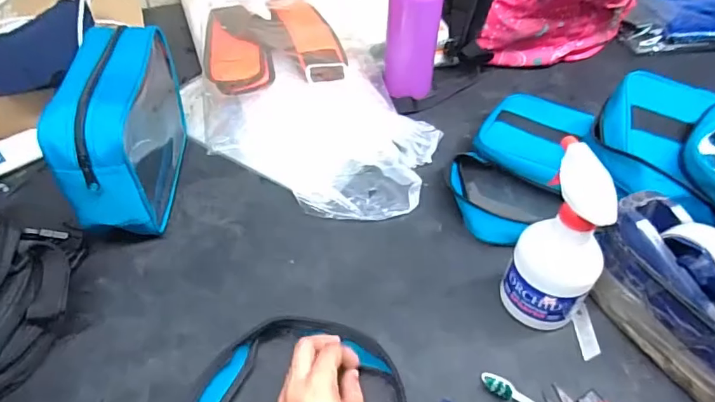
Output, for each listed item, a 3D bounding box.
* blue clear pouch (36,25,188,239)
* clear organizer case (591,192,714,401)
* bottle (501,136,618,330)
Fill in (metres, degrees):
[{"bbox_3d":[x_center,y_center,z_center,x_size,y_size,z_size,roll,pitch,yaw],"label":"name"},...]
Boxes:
[{"bbox_3d":[-0.279,-0.108,0.604,0.078,0.168,0.312,-4,47,-5],"label":"blue clear pouch"},{"bbox_3d":[0.316,0.100,0.459,0.071,0.110,0.200,-20,50,-19],"label":"clear organizer case"},{"bbox_3d":[0.194,0.046,0.462,0.080,0.188,0.073,30,53,24],"label":"bottle"}]

